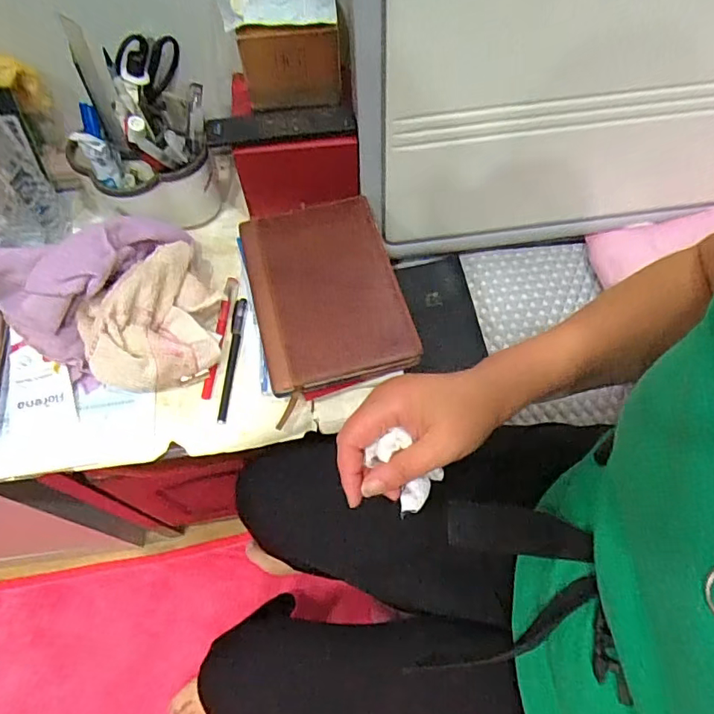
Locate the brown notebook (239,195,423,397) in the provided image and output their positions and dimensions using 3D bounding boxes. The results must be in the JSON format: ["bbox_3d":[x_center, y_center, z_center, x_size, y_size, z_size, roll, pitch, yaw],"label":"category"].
[{"bbox_3d":[-0.035,-0.074,0.529,0.147,0.022,0.209,-14,64,-5],"label":"brown notebook"}]

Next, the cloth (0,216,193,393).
[{"bbox_3d":[-0.302,-0.090,0.515,0.180,0.086,0.187,13,63,8],"label":"cloth"}]

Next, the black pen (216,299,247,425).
[{"bbox_3d":[-0.128,0.001,0.527,0.012,0.006,0.137,1,62,2],"label":"black pen"}]

